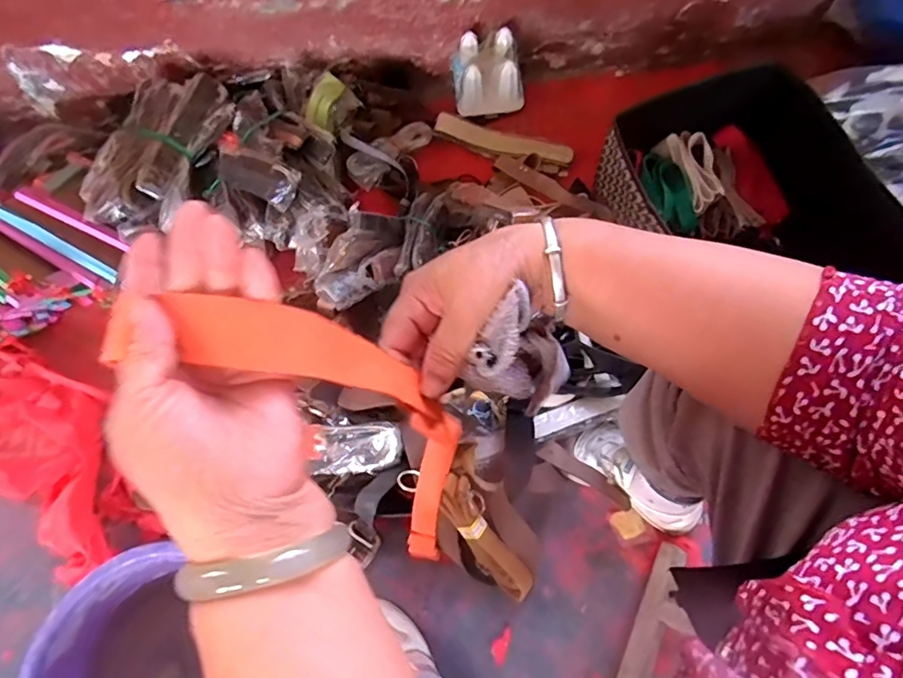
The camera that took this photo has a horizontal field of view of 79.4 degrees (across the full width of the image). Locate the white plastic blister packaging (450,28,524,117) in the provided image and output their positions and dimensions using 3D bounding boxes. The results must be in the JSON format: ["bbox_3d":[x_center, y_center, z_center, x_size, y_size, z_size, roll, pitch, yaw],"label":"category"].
[{"bbox_3d":[0.064,-0.474,0.981,0.119,0.115,0.096,-9,68,-1],"label":"white plastic blister packaging"}]

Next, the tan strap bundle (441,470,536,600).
[{"bbox_3d":[0.042,0.248,0.687,0.047,0.033,0.188,-35,103,-11],"label":"tan strap bundle"}]

